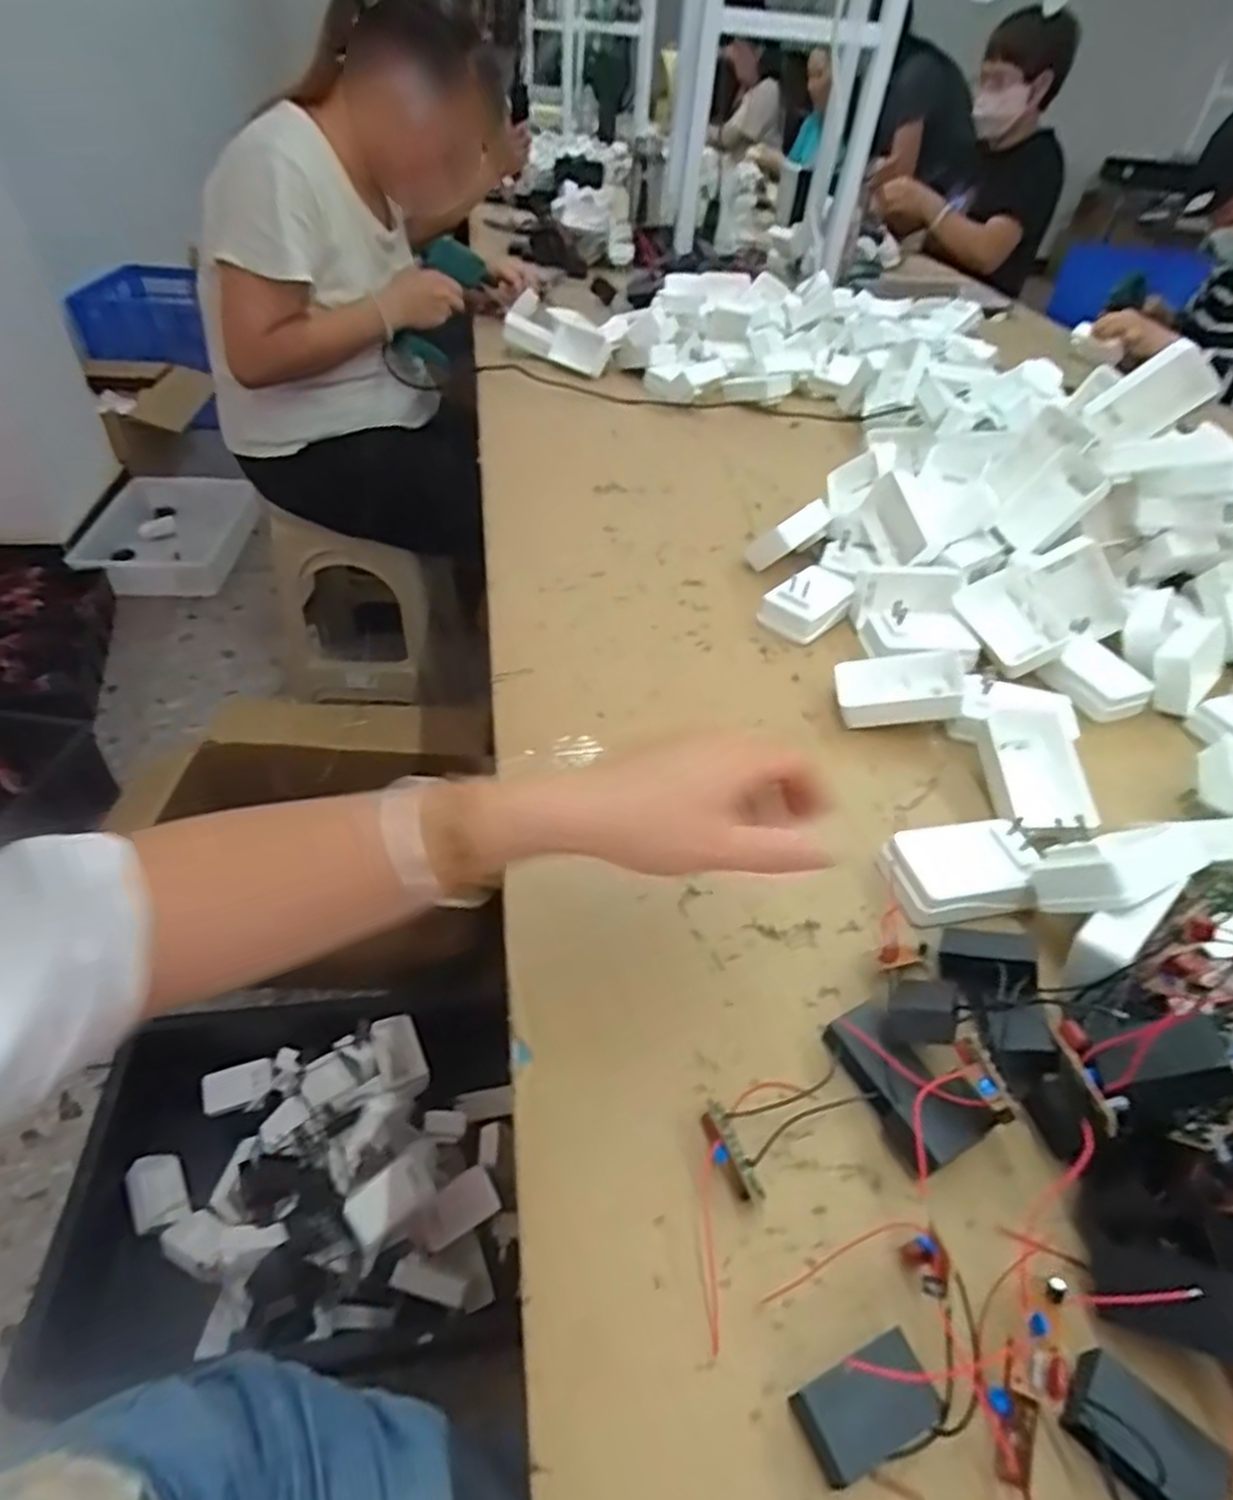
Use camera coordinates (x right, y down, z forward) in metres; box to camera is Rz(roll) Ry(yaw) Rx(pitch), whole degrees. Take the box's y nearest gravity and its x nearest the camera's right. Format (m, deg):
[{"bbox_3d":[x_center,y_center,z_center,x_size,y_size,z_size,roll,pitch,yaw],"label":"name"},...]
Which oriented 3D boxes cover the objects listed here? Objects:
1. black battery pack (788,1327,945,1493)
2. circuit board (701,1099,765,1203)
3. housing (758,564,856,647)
[{"bbox_3d":[0.091,0.242,0.275,0.046,0.023,0.028,-14,46,-20],"label":"black battery pack"},{"bbox_3d":[0.050,0.180,0.338,0.014,0.012,0.045,-11,45,-17],"label":"circuit board"},{"bbox_3d":[0.171,-0.130,0.660,0.094,0.035,0.055,-32,54,-34],"label":"housing"}]

